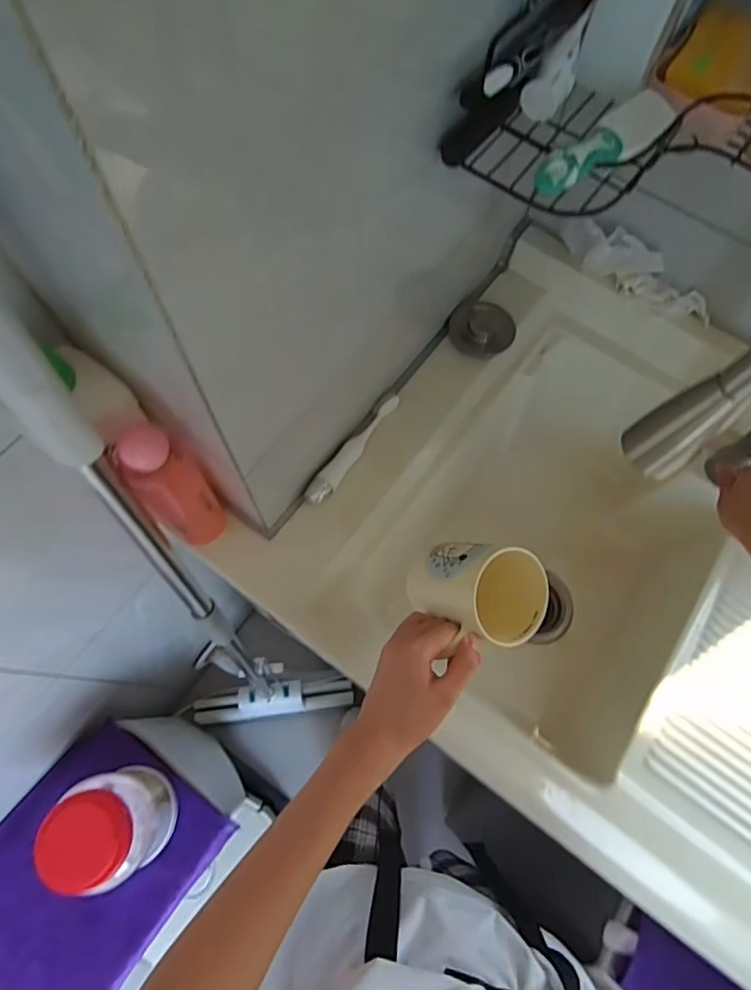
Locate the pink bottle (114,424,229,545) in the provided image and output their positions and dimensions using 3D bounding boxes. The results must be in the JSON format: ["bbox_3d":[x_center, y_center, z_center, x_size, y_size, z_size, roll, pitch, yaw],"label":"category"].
[{"bbox_3d":[-0.184,-0.001,0.493,0.040,0.190,0.055,35,70,11],"label":"pink bottle"}]

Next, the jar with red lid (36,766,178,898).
[{"bbox_3d":[-0.389,0.488,0.790,0.123,0.201,0.145,-16,69,-9],"label":"jar with red lid"}]

